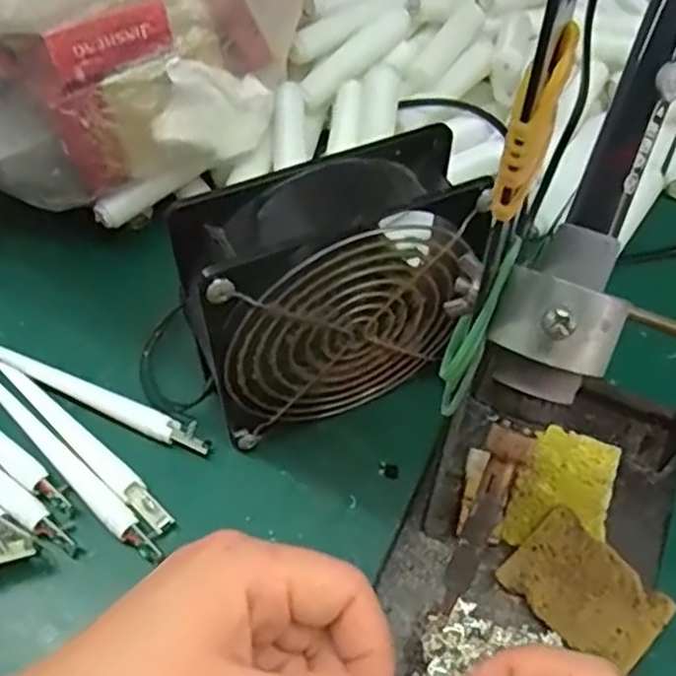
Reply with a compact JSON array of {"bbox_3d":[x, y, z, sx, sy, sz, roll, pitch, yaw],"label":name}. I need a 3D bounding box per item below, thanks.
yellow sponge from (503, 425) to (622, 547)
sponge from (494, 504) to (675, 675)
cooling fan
[{"bbox_3d":[0.094,0.065,0.301,0.038,0.006,0.056,20,57,13],"label":"yellow sponge"},{"bbox_3d":[0.094,0.098,0.276,0.039,0.012,0.055,-38,63,-24],"label":"sponge"},{"bbox_3d":[-0.005,-0.014,0.298,0.110,0.119,0.044,-16,56,-12],"label":"cooling fan"}]

